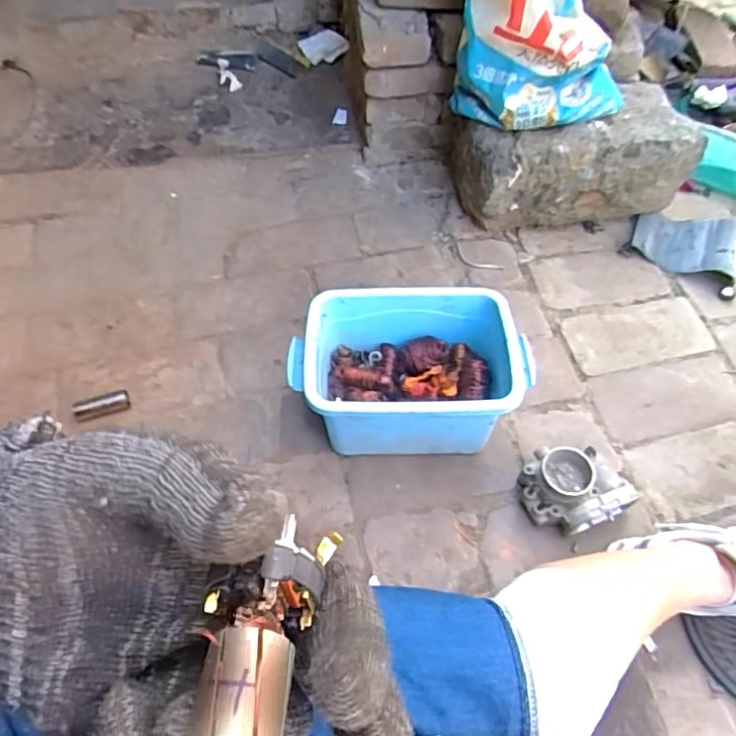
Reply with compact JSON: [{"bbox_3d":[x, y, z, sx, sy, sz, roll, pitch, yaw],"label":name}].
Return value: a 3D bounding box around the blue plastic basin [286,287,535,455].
[{"bbox_3d":[0.054,0.003,0.759,0.309,0.124,0.194,-1,57,-1],"label":"blue plastic basin"}]

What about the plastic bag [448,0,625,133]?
[{"bbox_3d":[0.252,-0.470,0.789,0.252,0.263,0.130,11,58,7],"label":"plastic bag"}]

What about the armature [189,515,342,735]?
[{"bbox_3d":[-0.029,0.074,0.149,0.026,0.022,0.065,7,44,5],"label":"armature"}]

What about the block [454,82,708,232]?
[{"bbox_3d":[0.346,-0.351,0.980,0.350,0.172,0.165,-11,58,-7],"label":"block"}]

